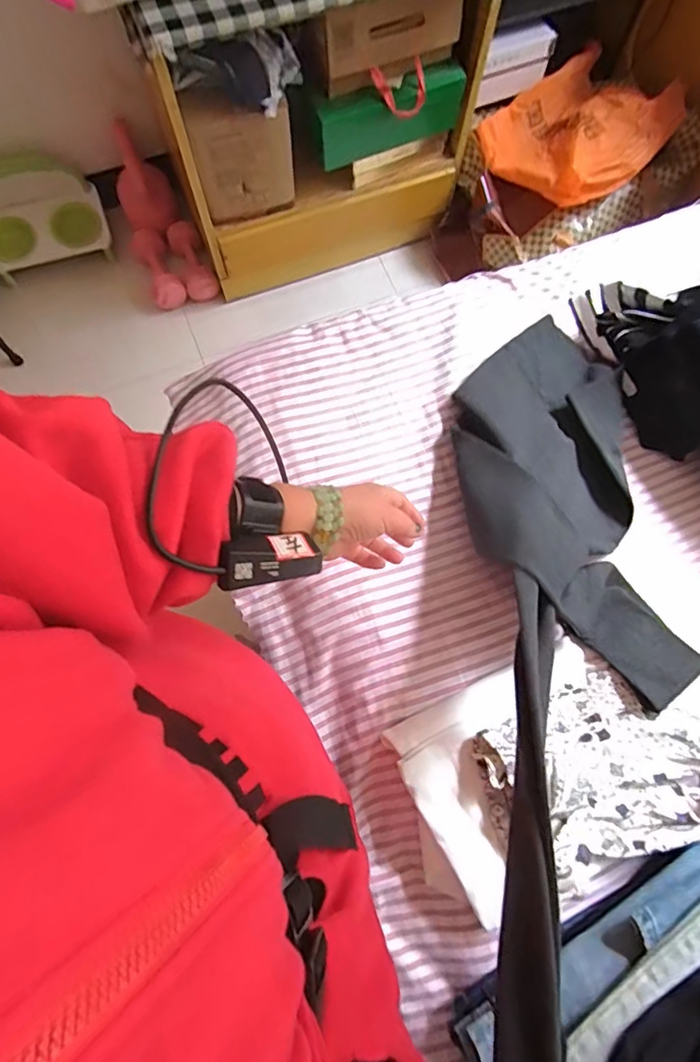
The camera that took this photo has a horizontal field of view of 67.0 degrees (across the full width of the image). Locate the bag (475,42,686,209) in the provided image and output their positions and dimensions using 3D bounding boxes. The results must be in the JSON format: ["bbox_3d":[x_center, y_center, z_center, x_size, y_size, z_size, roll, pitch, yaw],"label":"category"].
[{"bbox_3d":[0.589,-1.039,1.365,0.398,0.147,0.407,42,78,9],"label":"bag"}]

